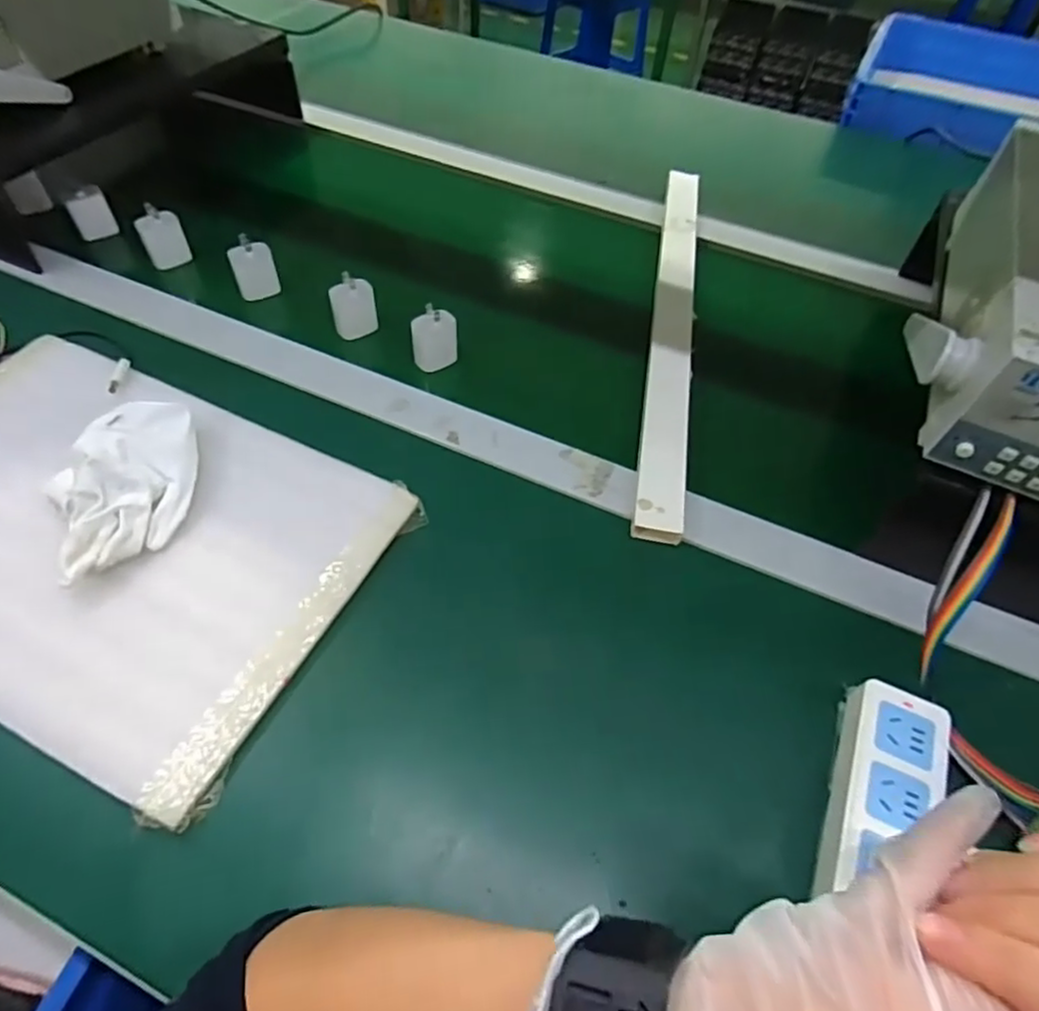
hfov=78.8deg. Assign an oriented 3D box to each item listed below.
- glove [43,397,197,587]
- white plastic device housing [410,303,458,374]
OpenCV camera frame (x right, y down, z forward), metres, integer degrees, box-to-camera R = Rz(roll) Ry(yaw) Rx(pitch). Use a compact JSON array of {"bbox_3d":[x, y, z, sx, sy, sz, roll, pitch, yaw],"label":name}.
[{"bbox_3d":[-0.297,-0.018,0.484,0.091,0.045,0.149,-11,55,-13],"label":"glove"},{"bbox_3d":[-0.083,-0.164,0.623,0.043,0.060,0.022,-4,53,-7],"label":"white plastic device housing"}]

